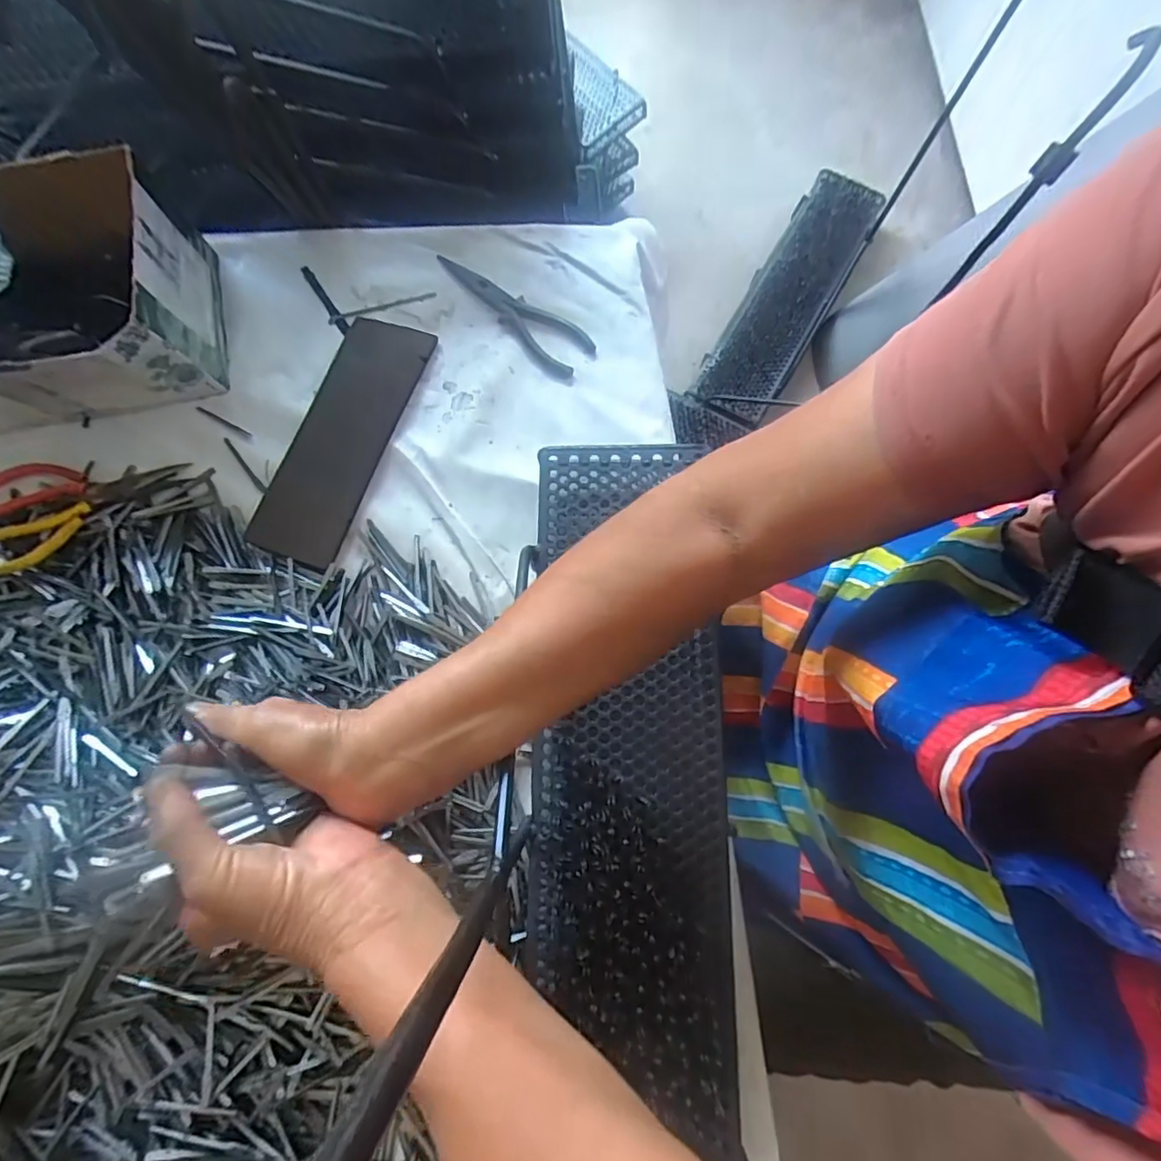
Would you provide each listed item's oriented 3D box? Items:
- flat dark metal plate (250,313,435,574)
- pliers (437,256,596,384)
[{"bbox_3d":[-0.230,-0.141,0.566,0.086,0.016,0.253,20,76,4],"label":"flat dark metal plate"},{"bbox_3d":[-0.072,-0.275,0.606,0.192,0.006,0.060,39,78,8],"label":"pliers"}]

